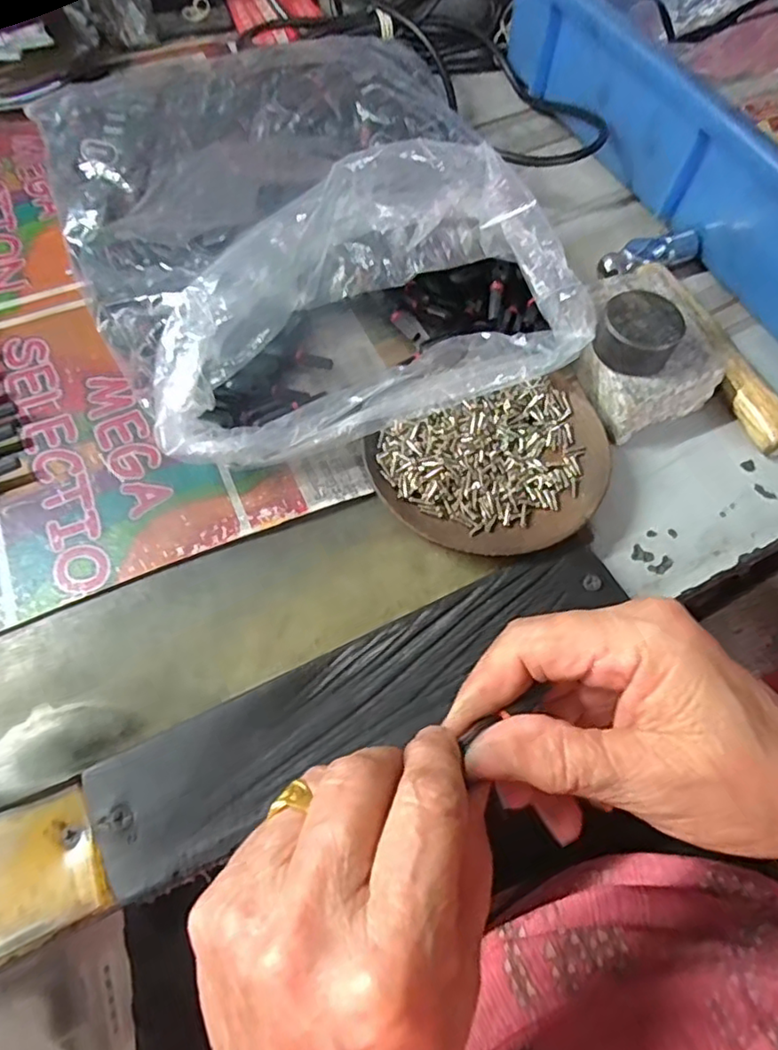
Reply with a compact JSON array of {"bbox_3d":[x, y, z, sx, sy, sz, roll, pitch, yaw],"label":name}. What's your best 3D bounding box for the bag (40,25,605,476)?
[{"bbox_3d":[-0.047,-0.182,0.332,0.248,0.075,0.301,-23,67,-14],"label":"bag"}]

